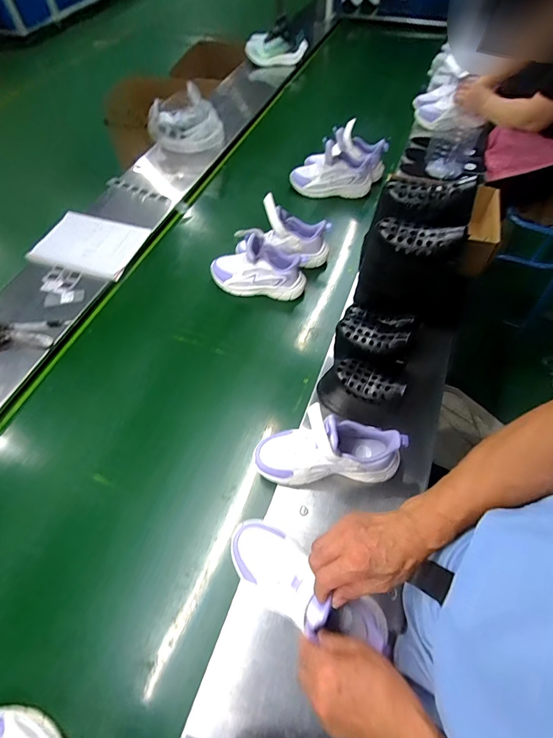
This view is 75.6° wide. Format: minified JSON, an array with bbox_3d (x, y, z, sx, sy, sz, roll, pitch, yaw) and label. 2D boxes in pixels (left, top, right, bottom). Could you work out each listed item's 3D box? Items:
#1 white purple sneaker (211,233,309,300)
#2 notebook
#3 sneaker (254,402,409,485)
[{"bbox_3d":[-0.044,-0.242,0.834,0.224,0.120,0.083,4,61,2],"label":"white purple sneaker"},{"bbox_3d":[-0.483,-0.332,0.937,0.241,0.024,0.201,14,61,7],"label":"notebook"},{"bbox_3d":[0.081,0.110,0.571,0.231,0.127,0.103,-1,56,0],"label":"sneaker"}]

